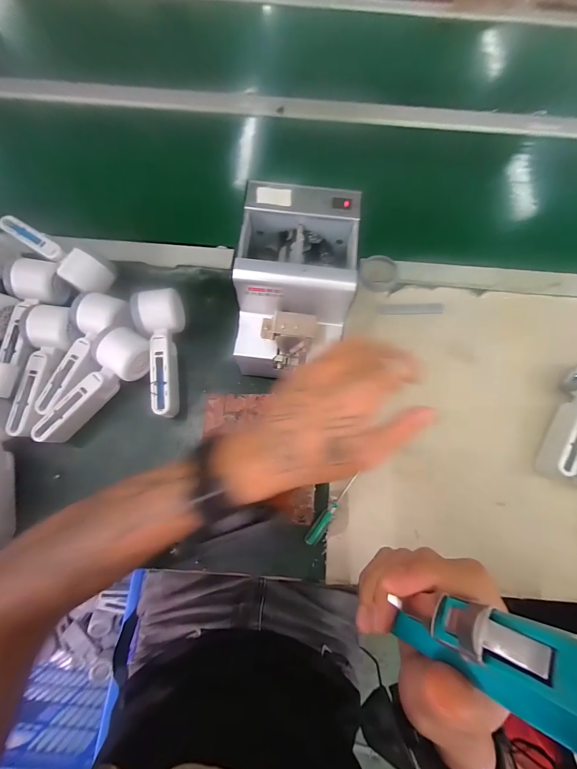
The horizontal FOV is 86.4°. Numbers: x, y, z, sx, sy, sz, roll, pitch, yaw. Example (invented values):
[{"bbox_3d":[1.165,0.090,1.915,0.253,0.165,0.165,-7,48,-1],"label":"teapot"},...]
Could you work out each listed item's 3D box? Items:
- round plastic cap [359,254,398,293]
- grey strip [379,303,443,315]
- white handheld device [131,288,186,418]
[{"bbox_3d":[0.134,-0.166,0.459,0.056,0.012,0.056,0,74,-1],"label":"round plastic cap"},{"bbox_3d":[0.181,-0.111,0.452,0.092,0.004,0.017,-2,82,-2],"label":"grey strip"},{"bbox_3d":[-0.162,-0.041,0.404,0.056,0.061,0.164,-11,74,-4],"label":"white handheld device"}]

